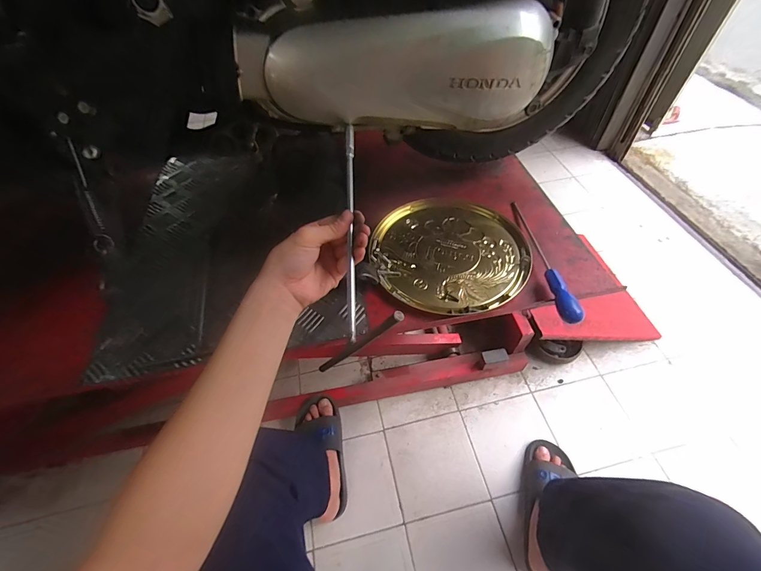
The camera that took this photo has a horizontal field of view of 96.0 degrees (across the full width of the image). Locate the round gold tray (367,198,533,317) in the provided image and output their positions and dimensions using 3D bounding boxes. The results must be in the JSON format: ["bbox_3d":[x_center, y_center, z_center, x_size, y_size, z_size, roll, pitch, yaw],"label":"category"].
[{"bbox_3d":[0.116,-0.067,0.592,0.259,0.011,0.258,-1,53,1],"label":"round gold tray"}]

